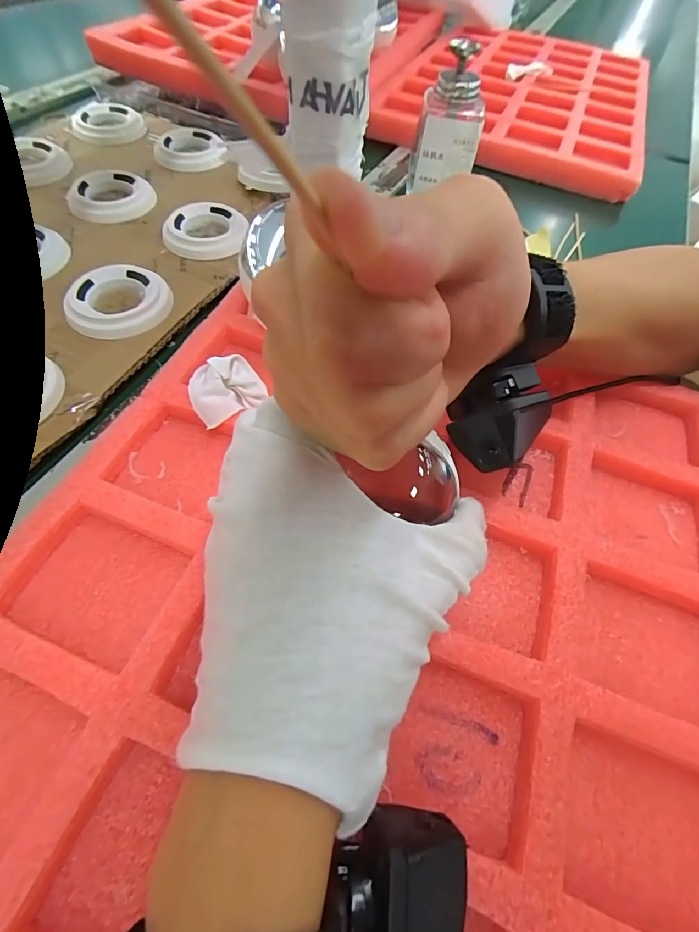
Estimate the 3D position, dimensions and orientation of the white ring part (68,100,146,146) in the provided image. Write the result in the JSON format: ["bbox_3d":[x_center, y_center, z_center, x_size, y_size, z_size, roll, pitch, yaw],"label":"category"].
[{"bbox_3d":[-0.253,-0.361,0.436,0.069,0.014,0.074,-21,62,-18],"label":"white ring part"}]

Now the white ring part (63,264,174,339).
[{"bbox_3d":[-0.166,-0.120,0.299,0.068,0.013,0.068,-14,60,-14],"label":"white ring part"}]

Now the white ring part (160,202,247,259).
[{"bbox_3d":[-0.120,-0.200,0.348,0.065,0.010,0.065,-1,57,-6],"label":"white ring part"}]

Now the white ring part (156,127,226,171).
[{"bbox_3d":[-0.161,-0.322,0.420,0.066,0.011,0.067,-2,58,-7],"label":"white ring part"}]

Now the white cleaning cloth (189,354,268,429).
[{"bbox_3d":[-0.070,-0.046,0.236,0.040,0.008,0.040,-21,62,-18],"label":"white cleaning cloth"}]

